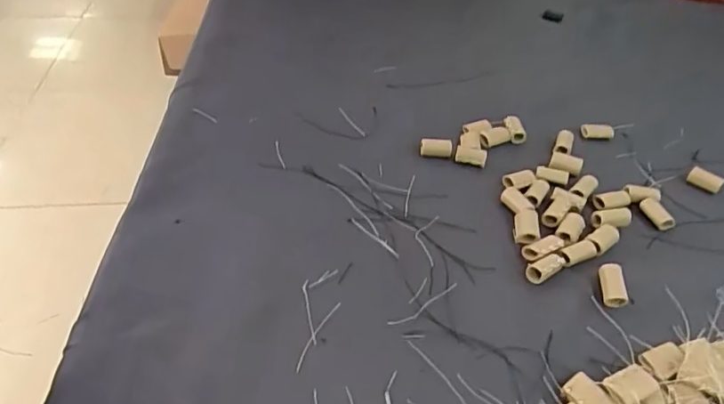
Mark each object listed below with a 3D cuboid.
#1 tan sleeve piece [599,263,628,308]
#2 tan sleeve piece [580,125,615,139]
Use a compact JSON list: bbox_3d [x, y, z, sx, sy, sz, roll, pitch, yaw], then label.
[{"bbox_3d":[0.128,0.043,0.278,0.013,0.013,0.020,11,40,5],"label":"tan sleeve piece"},{"bbox_3d":[0.175,-0.053,0.404,0.025,0.009,0.007,3,40,-4],"label":"tan sleeve piece"}]

